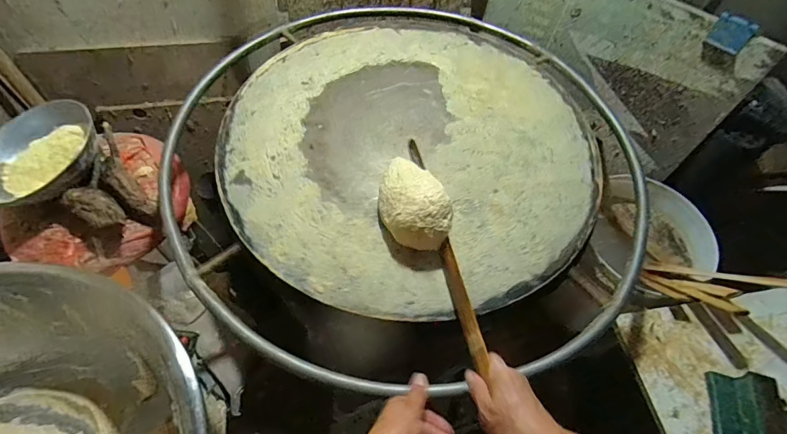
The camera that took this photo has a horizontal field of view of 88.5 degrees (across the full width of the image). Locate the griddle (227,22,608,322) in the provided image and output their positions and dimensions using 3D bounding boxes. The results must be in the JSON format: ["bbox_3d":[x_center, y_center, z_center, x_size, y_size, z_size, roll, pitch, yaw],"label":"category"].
[{"bbox_3d":[0.033,-0.139,0.702,0.606,0.026,0.611,1,60,-1],"label":"griddle"}]

